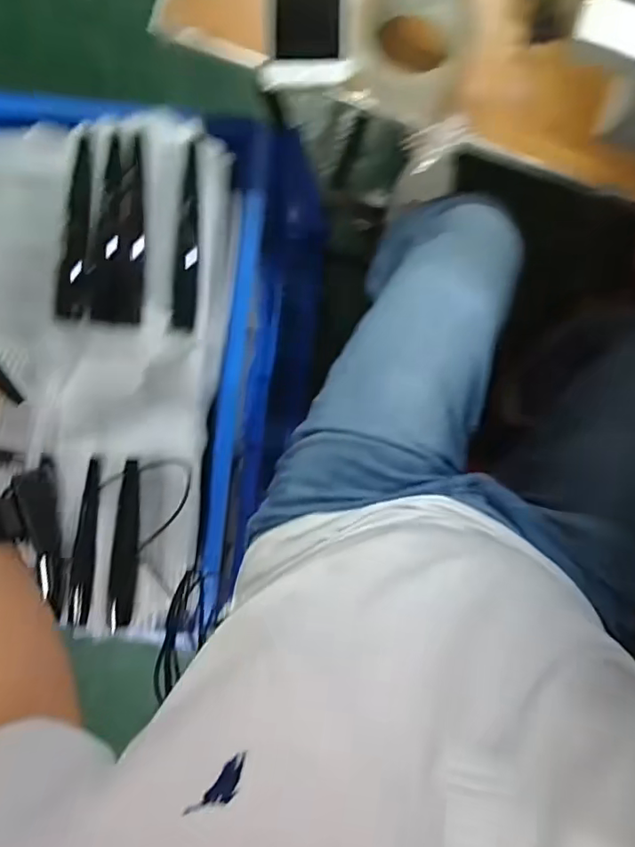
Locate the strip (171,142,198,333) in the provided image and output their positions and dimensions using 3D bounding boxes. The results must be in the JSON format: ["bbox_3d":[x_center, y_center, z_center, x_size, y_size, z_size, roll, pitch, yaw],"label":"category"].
[{"bbox_3d":[-0.125,-0.178,0.538,0.023,0.004,0.169,1,103,-30],"label":"strip"}]

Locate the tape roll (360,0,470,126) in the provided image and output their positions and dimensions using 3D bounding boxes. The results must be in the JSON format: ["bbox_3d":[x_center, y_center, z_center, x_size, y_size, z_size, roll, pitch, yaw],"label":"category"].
[{"bbox_3d":[0.078,-0.313,0.460,0.091,0.054,0.101,2,95,5],"label":"tape roll"}]

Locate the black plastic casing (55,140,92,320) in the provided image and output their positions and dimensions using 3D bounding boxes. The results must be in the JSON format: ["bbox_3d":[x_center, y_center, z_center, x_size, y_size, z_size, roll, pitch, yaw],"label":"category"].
[{"bbox_3d":[-0.229,-0.184,0.523,0.029,0.007,0.168,7,96,5],"label":"black plastic casing"}]

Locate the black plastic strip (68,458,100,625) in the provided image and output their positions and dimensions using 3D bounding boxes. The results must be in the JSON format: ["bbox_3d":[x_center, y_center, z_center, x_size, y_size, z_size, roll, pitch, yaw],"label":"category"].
[{"bbox_3d":[-0.234,0.121,0.560,0.023,0.013,0.170,7,96,5],"label":"black plastic strip"}]

